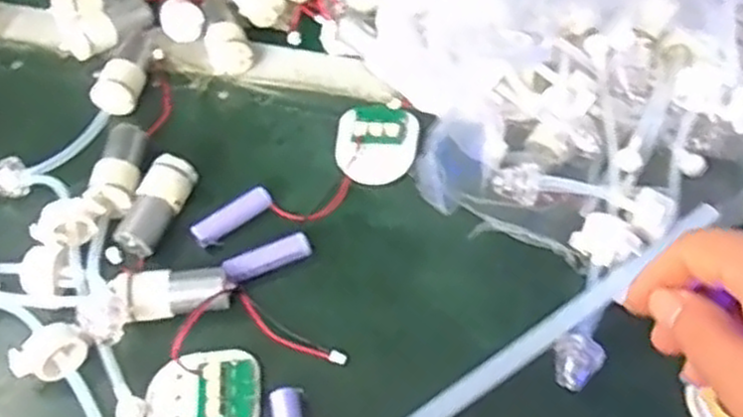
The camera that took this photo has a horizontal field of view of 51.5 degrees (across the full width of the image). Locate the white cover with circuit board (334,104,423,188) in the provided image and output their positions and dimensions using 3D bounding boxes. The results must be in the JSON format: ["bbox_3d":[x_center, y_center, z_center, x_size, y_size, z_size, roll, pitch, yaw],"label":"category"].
[{"bbox_3d":[0.003,-0.041,0.498,0.054,0.007,0.059,8,54,8],"label":"white cover with circuit board"}]

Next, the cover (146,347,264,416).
[{"bbox_3d":[-0.087,0.099,0.406,0.058,0.010,0.049,-5,54,-2],"label":"cover"}]

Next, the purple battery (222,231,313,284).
[{"bbox_3d":[-0.060,0.030,0.453,0.051,0.012,0.014,-21,56,-14],"label":"purple battery"}]

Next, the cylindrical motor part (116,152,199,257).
[{"bbox_3d":[-0.131,-0.002,0.469,0.027,0.020,0.065,23,57,17],"label":"cylindrical motor part"}]

